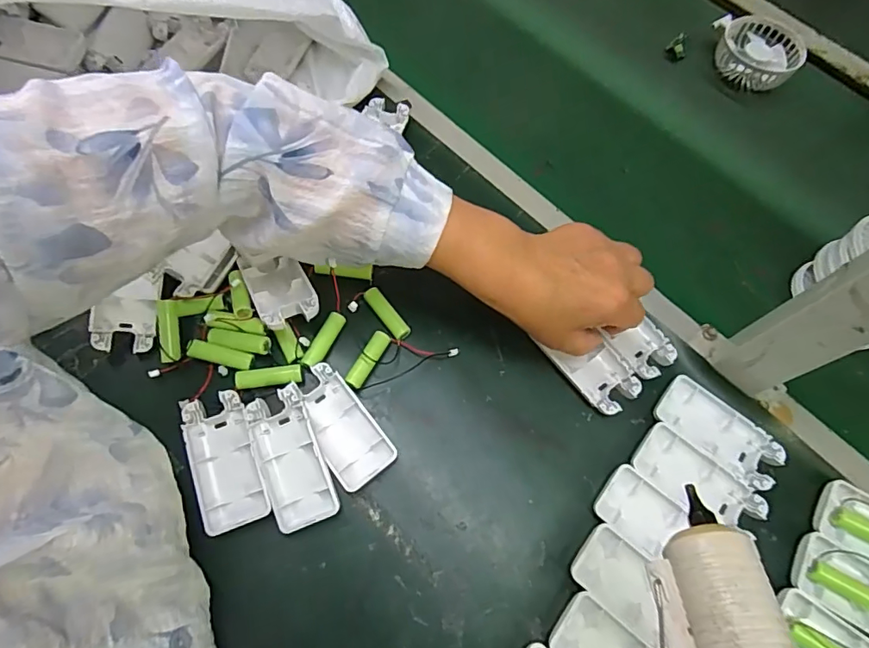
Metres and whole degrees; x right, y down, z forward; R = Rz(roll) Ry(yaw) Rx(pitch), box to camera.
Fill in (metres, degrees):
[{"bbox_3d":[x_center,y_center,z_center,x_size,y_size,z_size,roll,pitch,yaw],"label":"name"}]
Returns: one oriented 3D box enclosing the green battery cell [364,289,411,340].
[{"bbox_3d":[-0.041,-0.007,0.420,0.014,0.016,0.050,-38,72,-14],"label":"green battery cell"}]

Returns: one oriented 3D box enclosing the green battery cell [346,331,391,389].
[{"bbox_3d":[-0.052,0.027,0.392,0.012,0.012,0.050,27,70,11],"label":"green battery cell"}]

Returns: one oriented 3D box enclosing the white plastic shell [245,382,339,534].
[{"bbox_3d":[-0.104,0.097,0.357,0.044,0.017,0.095,-20,81,-8],"label":"white plastic shell"}]

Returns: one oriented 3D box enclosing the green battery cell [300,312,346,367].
[{"bbox_3d":[-0.093,0.014,0.413,0.014,0.010,0.052,27,70,11],"label":"green battery cell"}]

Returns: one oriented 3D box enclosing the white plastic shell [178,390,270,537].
[{"bbox_3d":[-0.154,0.100,0.363,0.047,0.021,0.095,-18,68,-7],"label":"white plastic shell"}]

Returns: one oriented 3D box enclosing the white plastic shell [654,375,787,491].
[{"bbox_3d":[0.224,0.085,0.388,0.093,0.012,0.047,37,72,14],"label":"white plastic shell"}]

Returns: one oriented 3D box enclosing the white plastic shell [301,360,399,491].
[{"bbox_3d":[-0.072,0.078,0.376,0.046,0.018,0.091,-37,72,-14],"label":"white plastic shell"}]

